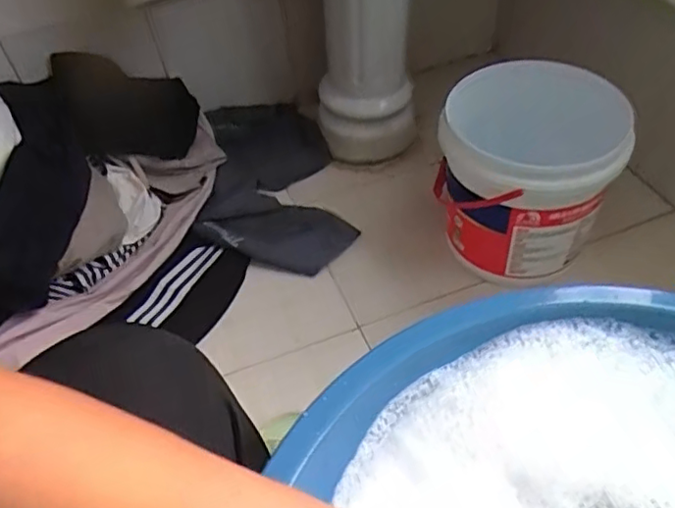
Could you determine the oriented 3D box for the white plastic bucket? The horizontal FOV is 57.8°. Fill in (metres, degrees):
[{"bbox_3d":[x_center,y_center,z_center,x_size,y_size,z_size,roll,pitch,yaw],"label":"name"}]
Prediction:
[{"bbox_3d":[0.276,-0.115,0.918,0.236,0.240,0.210,-6,51,0],"label":"white plastic bucket"}]

